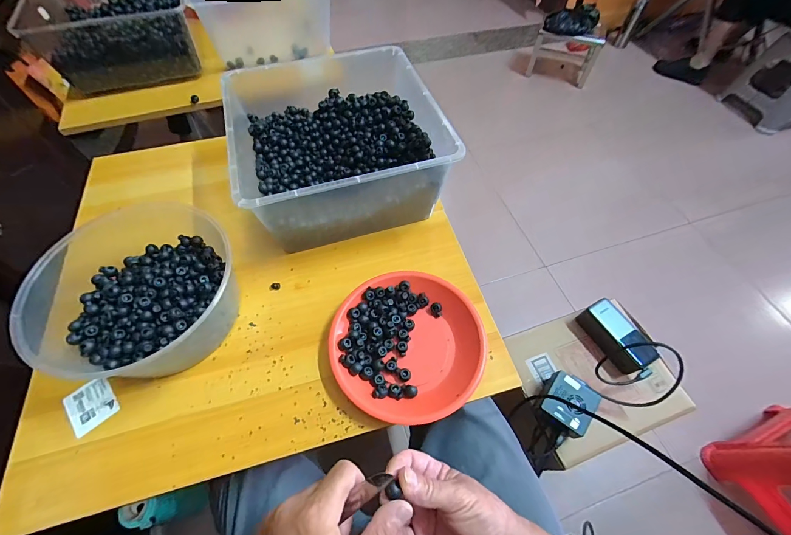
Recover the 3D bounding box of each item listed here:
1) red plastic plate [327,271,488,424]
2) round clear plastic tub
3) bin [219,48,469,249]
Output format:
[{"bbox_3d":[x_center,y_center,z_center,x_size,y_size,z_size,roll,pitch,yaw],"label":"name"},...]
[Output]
[{"bbox_3d":[0.015,0.098,0.450,0.197,0.034,0.187,1,58,-1],"label":"red plastic plate"},{"bbox_3d":[-0.346,0.020,0.454,0.238,0.090,0.258,-27,63,-17],"label":"round clear plastic tub"},{"bbox_3d":[-0.091,-0.187,0.555,0.297,0.153,0.281,-16,60,-11],"label":"bin"}]

